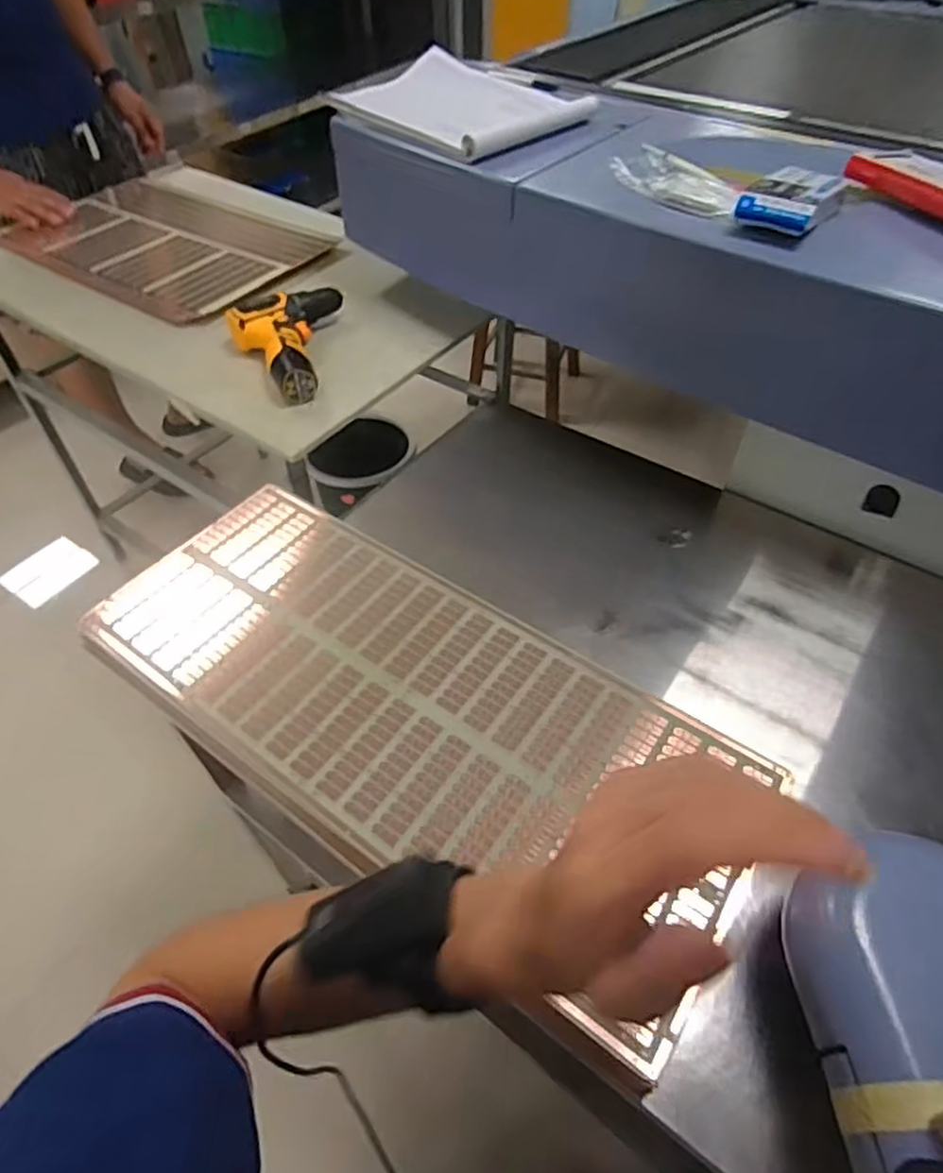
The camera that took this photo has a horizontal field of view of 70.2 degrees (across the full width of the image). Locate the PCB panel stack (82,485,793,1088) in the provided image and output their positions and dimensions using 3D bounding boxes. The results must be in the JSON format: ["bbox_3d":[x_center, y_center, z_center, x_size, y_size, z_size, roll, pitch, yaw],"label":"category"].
[{"bbox_3d":[-0.060,0.098,0.602,0.603,0.018,0.267,27,55,22],"label":"PCB panel stack"}]

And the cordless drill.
[{"bbox_3d":[-0.256,-0.325,0.887,0.138,0.056,0.226,1,50,2],"label":"cordless drill"}]

